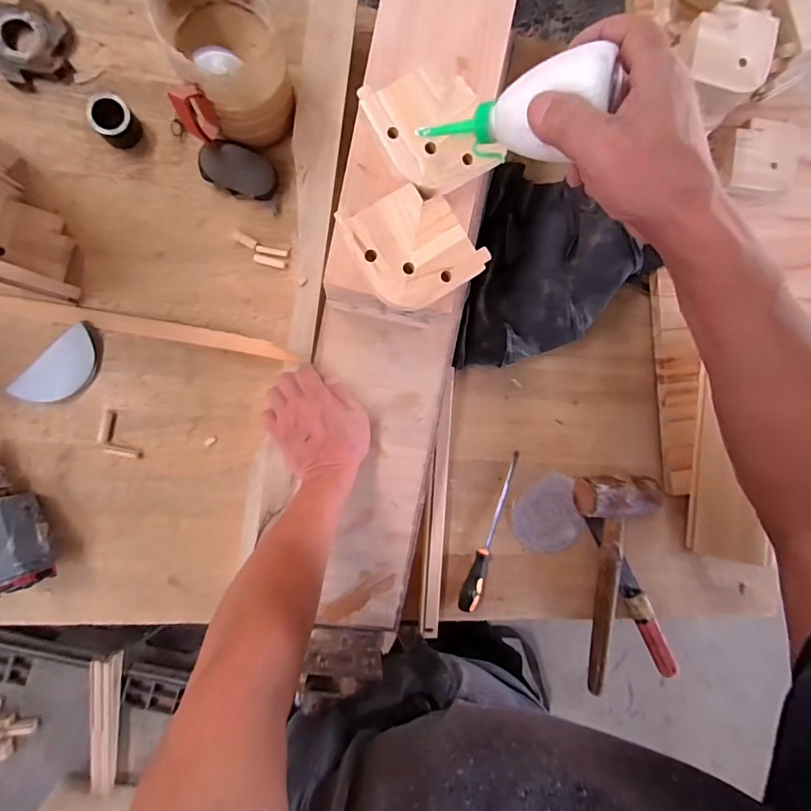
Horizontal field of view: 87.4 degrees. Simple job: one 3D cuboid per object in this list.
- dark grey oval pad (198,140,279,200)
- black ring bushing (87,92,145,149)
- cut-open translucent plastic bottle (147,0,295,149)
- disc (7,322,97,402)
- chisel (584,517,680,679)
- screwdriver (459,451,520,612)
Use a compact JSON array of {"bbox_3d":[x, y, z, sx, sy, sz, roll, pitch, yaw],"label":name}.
[{"bbox_3d":[-0.208,-0.294,0.531,0.092,0.017,0.054,16,120,-18],"label":"dark grey oval pad"},{"bbox_3d":[-0.351,-0.344,0.513,0.045,0.030,0.050,-36,98,-5],"label":"black ring bushing"},{"bbox_3d":[-0.194,-0.384,0.470,0.117,0.101,0.134,-22,96,-7],"label":"cut-open translucent plastic bottle"},{"bbox_3d":[-0.428,-0.043,0.529,0.118,0.015,0.053,-42,98,-4],"label":"disc"},{"bbox_3d":[0.343,0.286,0.639,0.034,0.026,0.285,-30,97,-6],"label":"chisel"},{"bbox_3d":[0.127,0.182,0.619,0.029,0.027,0.236,23,83,-7],"label":"screwdriver"}]

